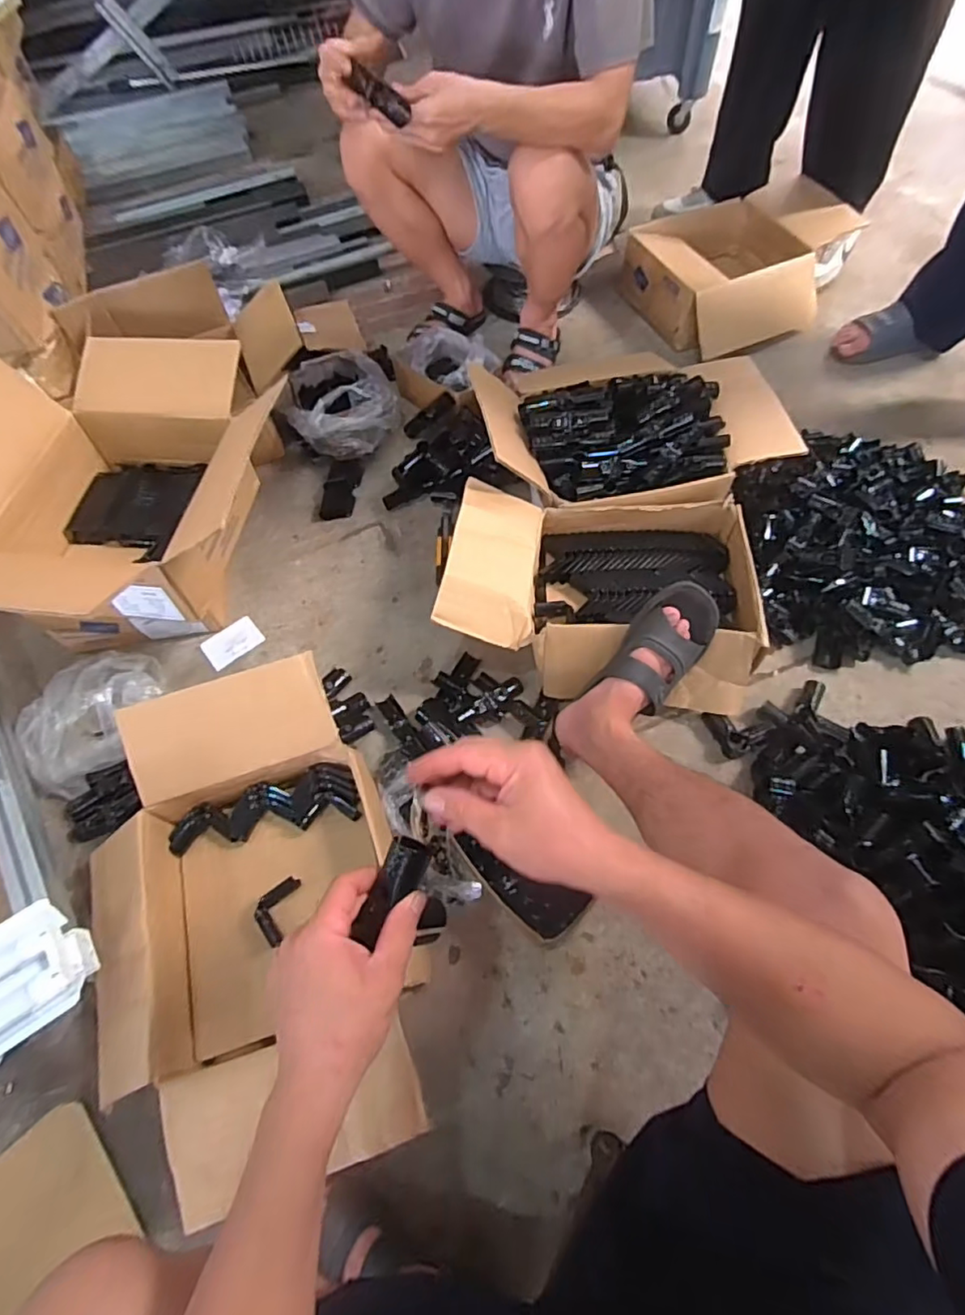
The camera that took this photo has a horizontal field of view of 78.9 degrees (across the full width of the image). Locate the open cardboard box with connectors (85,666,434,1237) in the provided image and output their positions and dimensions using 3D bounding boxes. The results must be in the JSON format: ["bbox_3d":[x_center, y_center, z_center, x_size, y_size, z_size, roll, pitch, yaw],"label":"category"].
[{"bbox_3d":[-0.319,0.305,0.741,0.395,0.178,0.523,-16,62,-5],"label":"open cardboard box with connectors"}]

